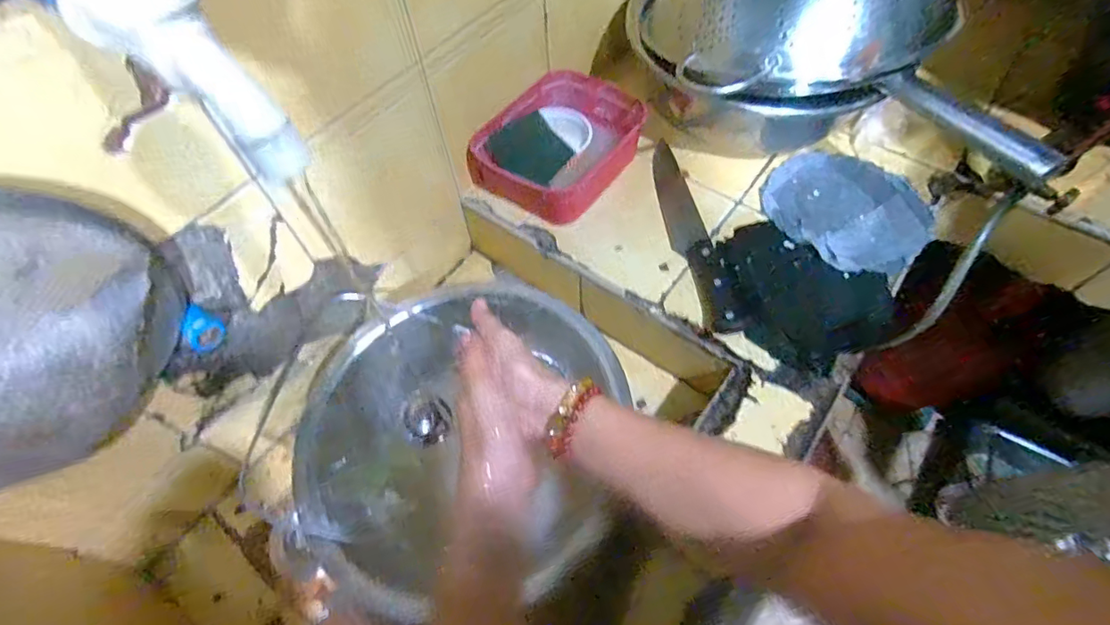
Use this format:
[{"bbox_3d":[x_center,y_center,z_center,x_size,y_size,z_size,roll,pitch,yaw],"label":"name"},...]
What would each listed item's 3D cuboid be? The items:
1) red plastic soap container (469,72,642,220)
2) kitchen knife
[{"bbox_3d":[0.009,-0.217,0.688,0.154,0.076,0.214,31,65,20],"label":"red plastic soap container"},{"bbox_3d":[0.161,-0.100,0.638,0.048,0.014,0.284,-12,58,-4],"label":"kitchen knife"}]

